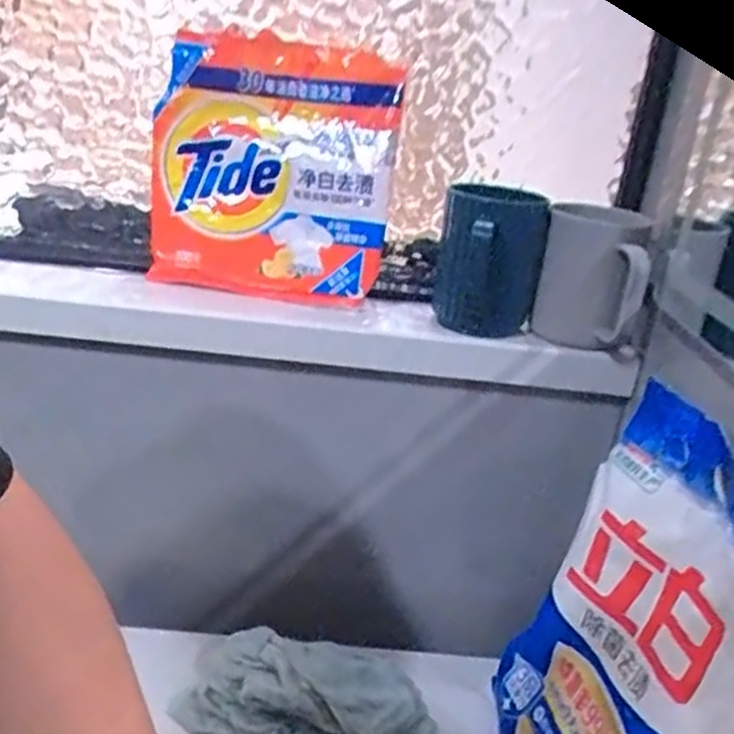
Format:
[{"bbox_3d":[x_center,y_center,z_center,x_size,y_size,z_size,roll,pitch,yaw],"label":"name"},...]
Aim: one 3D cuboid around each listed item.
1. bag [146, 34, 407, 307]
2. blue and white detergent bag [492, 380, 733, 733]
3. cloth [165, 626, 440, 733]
[{"bbox_3d":[-0.079,-0.157,0.610,0.198,0.192,0.030,9,23,6],"label":"bag"},{"bbox_3d":[0.161,0.186,0.482,0.041,0.317,0.218,18,12,-14],"label":"blue and white detergent bag"},{"bbox_3d":[-0.044,0.258,0.599,0.205,0.048,0.098,9,23,7],"label":"cloth"}]

